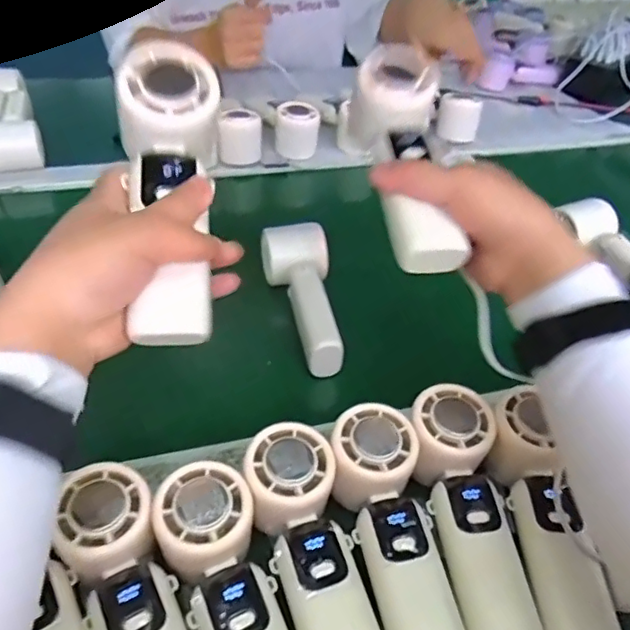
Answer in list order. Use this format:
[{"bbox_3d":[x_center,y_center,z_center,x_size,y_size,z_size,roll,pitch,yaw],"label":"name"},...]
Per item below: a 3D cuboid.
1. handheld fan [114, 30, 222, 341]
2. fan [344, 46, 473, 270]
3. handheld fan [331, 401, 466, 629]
[{"bbox_3d":[-0.077,-0.065,0.327,0.052,0.043,0.164,-5,75,-11],"label":"handheld fan"},{"bbox_3d":[0.061,-0.099,0.386,0.051,0.045,0.162,-4,65,-10],"label":"fan"},{"bbox_3d":[0.048,0.136,0.357,0.054,0.041,0.165,-7,58,-13],"label":"handheld fan"}]

